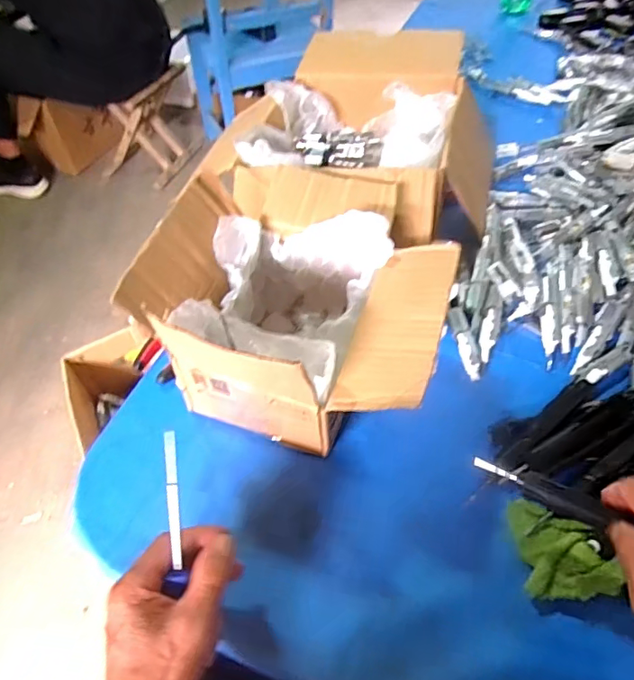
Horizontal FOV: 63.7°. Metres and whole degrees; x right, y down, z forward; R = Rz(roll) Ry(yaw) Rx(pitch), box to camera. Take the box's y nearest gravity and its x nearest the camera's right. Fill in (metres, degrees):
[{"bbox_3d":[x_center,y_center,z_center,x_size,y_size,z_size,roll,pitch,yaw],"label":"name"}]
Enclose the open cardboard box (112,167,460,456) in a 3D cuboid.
[{"bbox_3d":[-0.019,-0.016,0.492,0.258,0.164,0.206,15,54,13],"label":"open cardboard box"}]

